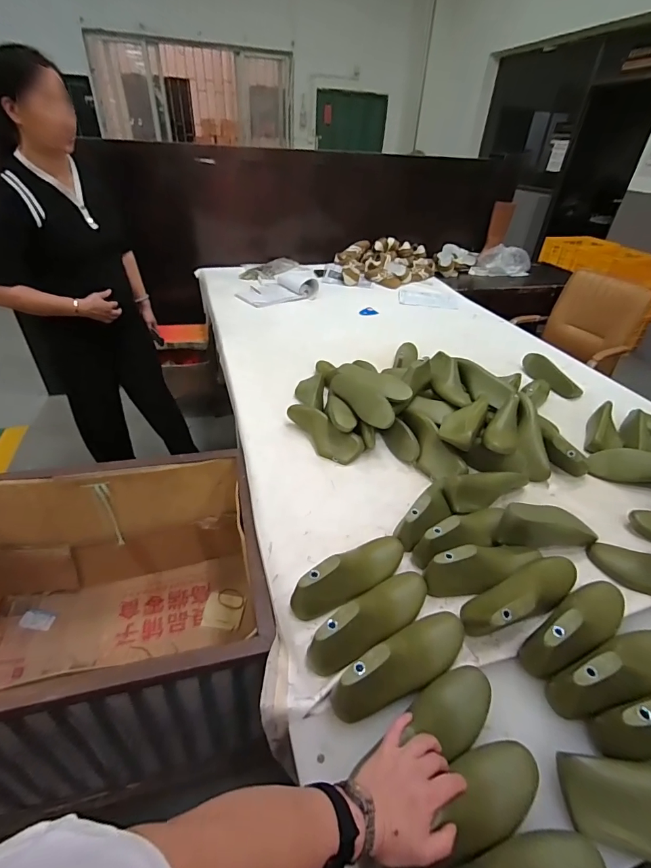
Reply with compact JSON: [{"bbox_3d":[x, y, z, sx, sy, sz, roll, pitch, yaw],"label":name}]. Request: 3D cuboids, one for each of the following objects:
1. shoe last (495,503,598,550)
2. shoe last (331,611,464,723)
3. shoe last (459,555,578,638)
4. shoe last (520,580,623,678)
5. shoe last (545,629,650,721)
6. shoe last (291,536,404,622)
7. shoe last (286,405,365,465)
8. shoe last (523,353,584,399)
[{"bbox_3d":[0.438,0.178,0.774,0.198,0.085,0.050,-1,36,-6],"label":"shoe last"},{"bbox_3d":[0.121,0.337,0.593,0.241,0.091,0.080,-9,36,-37],"label":"shoe last"},{"bbox_3d":[0.339,0.263,0.672,0.239,0.071,0.076,-14,40,-23],"label":"shoe last"},{"bbox_3d":[0.414,0.296,0.641,0.239,0.074,0.081,-19,42,-28],"label":"shoe last"},{"bbox_3d":[0.436,0.340,0.584,0.237,0.075,0.082,-11,39,-19],"label":"shoe last"},{"bbox_3d":[0.052,0.246,0.703,0.235,0.088,0.070,-23,44,-31],"label":"shoe last"},{"bbox_3d":[-0.016,-0.002,1.065,0.236,0.080,0.082,26,41,28],"label":"shoe last"},{"bbox_3d":[0.783,-0.213,1.399,0.072,0.065,0.246,-12,39,-20],"label":"shoe last"}]

